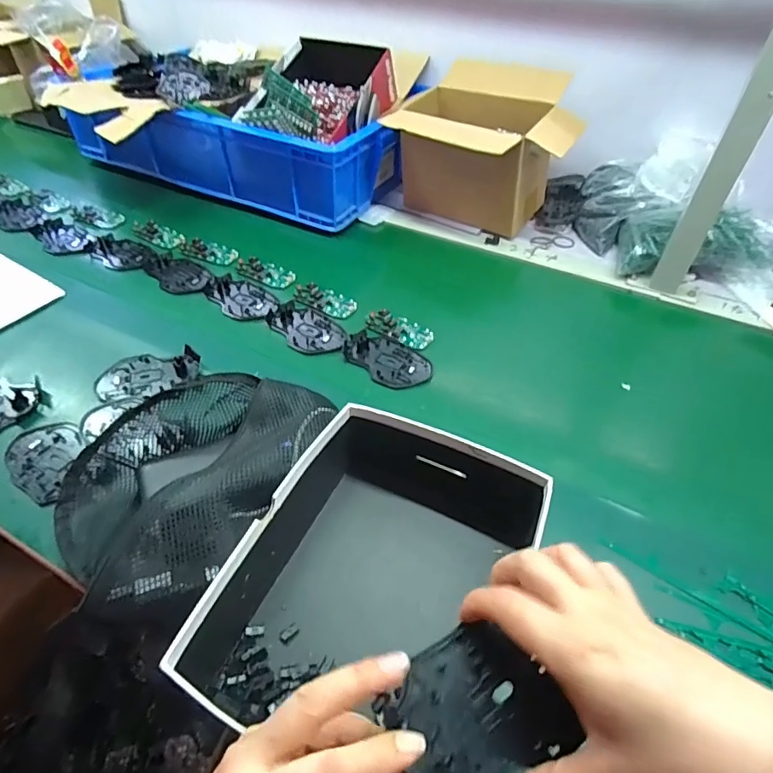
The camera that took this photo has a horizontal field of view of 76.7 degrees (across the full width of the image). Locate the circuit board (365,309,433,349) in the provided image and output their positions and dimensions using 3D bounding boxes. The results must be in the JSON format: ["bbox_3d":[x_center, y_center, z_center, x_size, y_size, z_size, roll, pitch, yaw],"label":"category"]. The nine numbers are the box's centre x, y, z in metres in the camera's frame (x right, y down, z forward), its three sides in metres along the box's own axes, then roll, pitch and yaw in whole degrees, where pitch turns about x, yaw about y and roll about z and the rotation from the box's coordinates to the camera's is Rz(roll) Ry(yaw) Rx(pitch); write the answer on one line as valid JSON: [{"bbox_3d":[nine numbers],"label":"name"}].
[{"bbox_3d":[0.018,-0.078,0.662,0.092,0.008,0.047,26,57,17],"label":"circuit board"}]

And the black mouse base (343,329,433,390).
[{"bbox_3d":[0.001,-0.031,0.625,0.117,0.020,0.071,24,49,20],"label":"black mouse base"}]

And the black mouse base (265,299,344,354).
[{"bbox_3d":[-0.109,-0.076,0.664,0.067,0.015,0.117,-32,55,-30],"label":"black mouse base"}]

